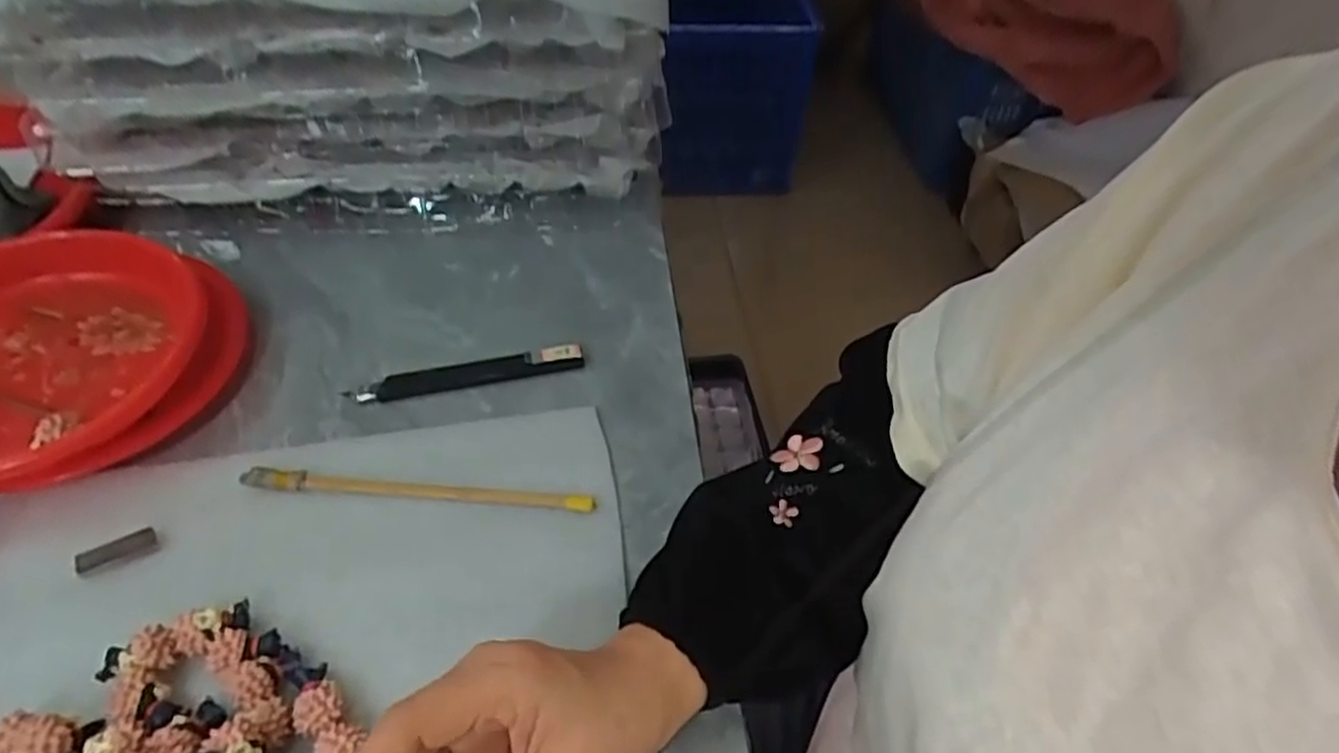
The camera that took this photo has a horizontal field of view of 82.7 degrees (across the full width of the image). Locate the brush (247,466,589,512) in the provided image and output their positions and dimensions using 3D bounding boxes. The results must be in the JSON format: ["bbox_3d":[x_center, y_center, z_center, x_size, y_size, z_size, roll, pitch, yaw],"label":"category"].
[{"bbox_3d":[-0.131,0.059,0.399,0.182,0.007,0.012,3,46,1],"label":"brush"}]

